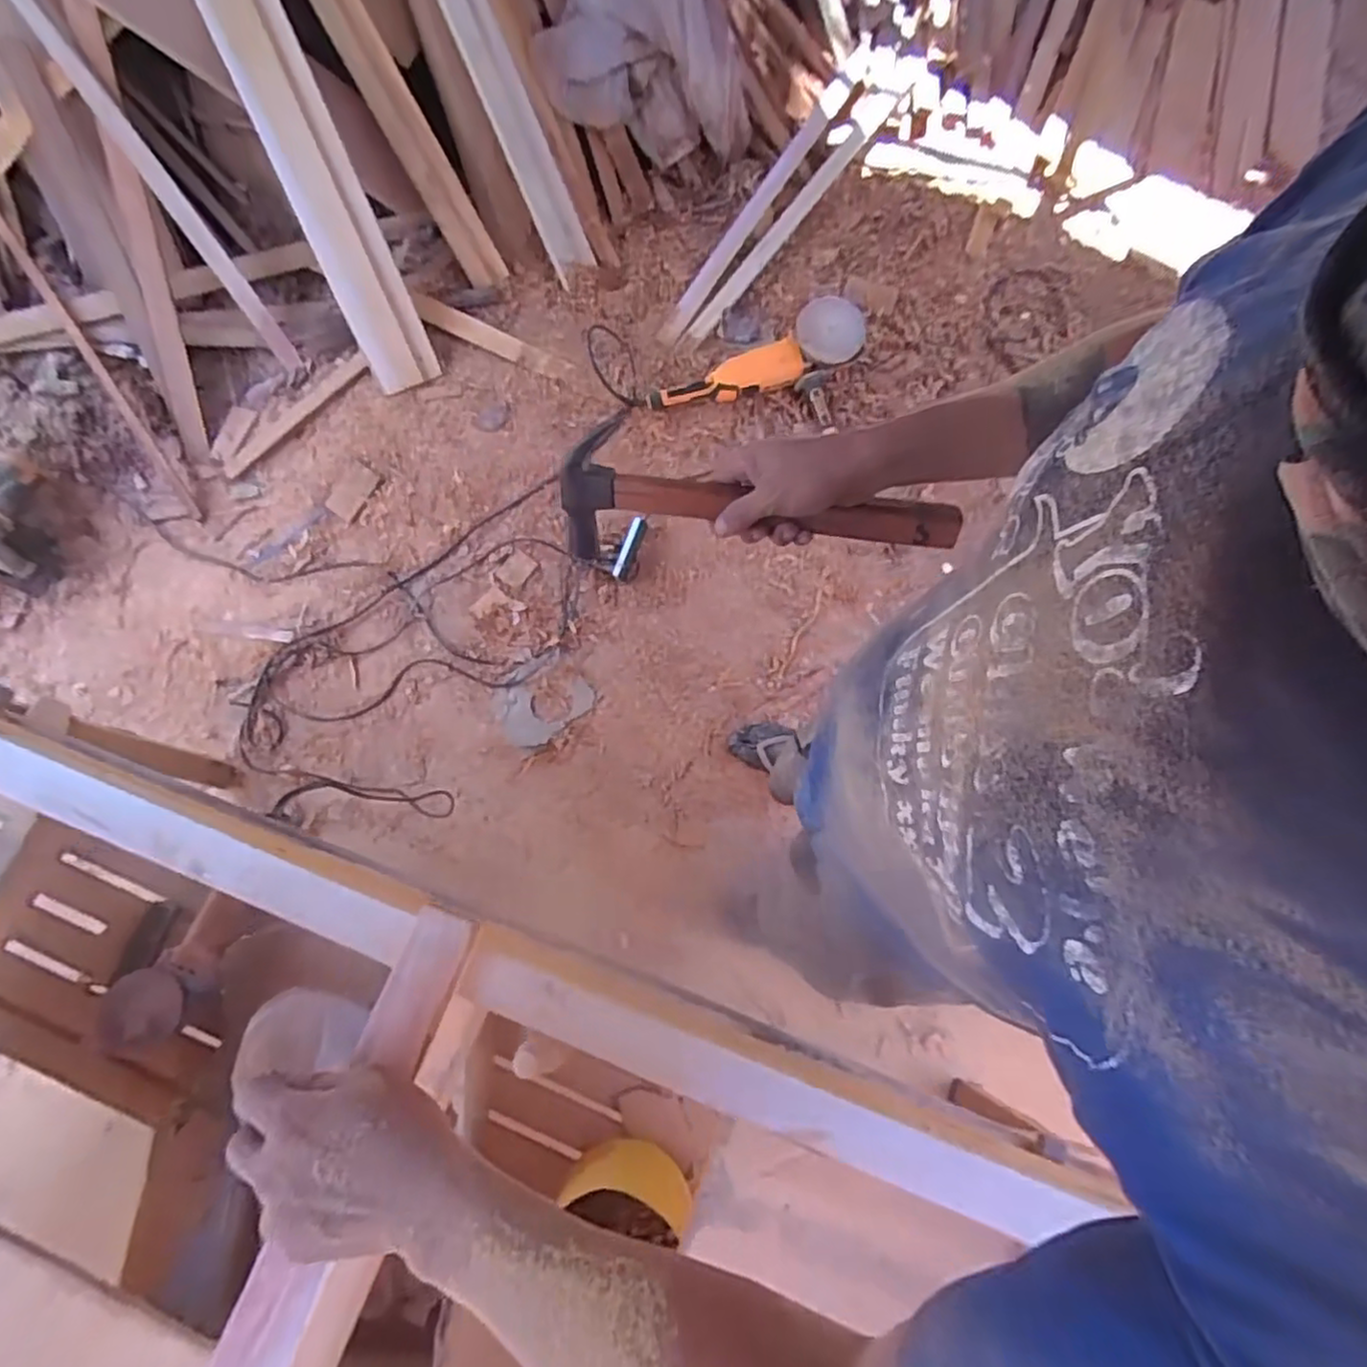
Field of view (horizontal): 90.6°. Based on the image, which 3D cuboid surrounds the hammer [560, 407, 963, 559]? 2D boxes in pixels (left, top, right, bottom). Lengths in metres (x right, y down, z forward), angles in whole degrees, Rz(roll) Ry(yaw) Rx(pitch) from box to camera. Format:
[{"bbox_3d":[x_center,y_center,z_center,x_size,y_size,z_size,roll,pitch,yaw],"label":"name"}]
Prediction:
[{"bbox_3d":[0.055,-0.158,0.536,0.313,0.112,0.030,0,38,10],"label":"hammer"}]

